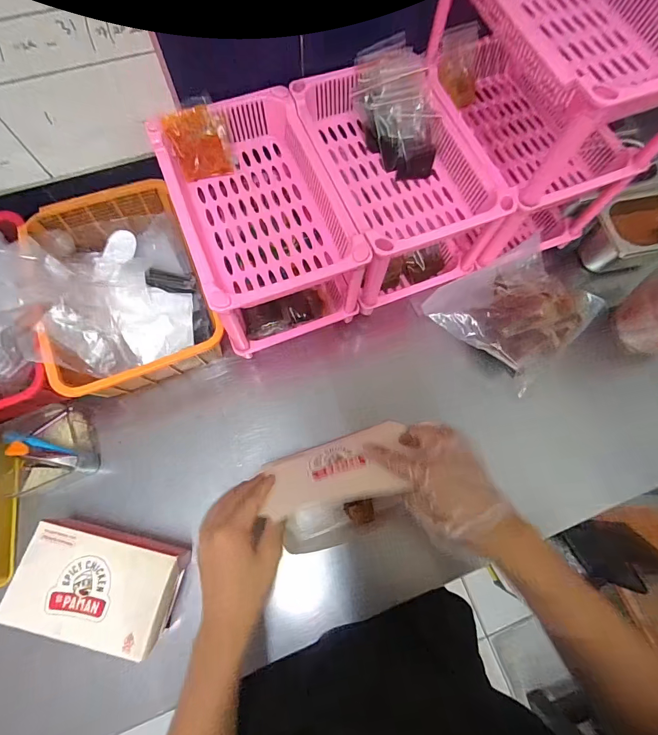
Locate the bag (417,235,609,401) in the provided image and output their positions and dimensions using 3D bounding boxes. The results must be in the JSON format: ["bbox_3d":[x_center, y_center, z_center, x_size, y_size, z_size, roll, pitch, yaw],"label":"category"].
[{"bbox_3d":[0.296,-0.092,0.591,0.225,0.062,0.202,-41,78,-13],"label":"bag"}]

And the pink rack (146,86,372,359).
[{"bbox_3d":[-0.097,-0.196,0.563,0.195,0.205,0.292,-20,74,-8],"label":"pink rack"}]

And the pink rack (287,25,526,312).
[{"bbox_3d":[0.095,-0.272,0.580,0.212,0.198,0.298,-20,74,-8],"label":"pink rack"}]

